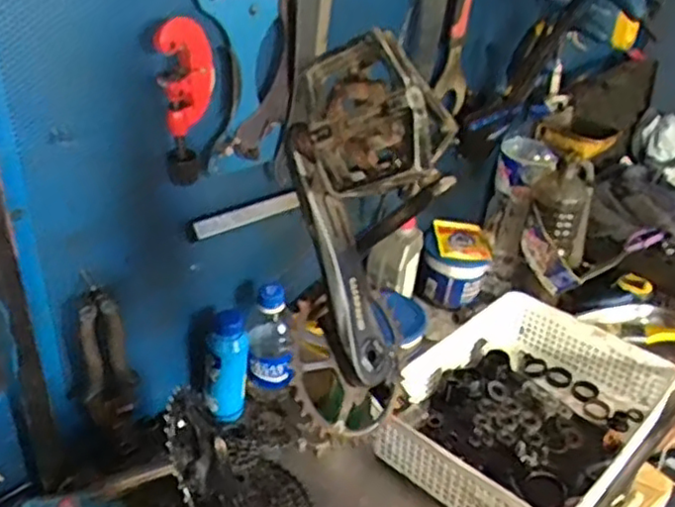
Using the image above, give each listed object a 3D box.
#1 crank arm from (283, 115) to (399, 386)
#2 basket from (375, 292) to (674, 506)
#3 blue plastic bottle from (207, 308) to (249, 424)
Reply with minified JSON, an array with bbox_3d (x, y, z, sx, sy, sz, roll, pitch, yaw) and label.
[{"bbox_3d":[0.002,0.008,0.529,0.021,0.214,0.044,-6,20,40],"label":"crank arm"},{"bbox_3d":[0.234,0.193,0.843,0.256,0.079,0.343,26,38,31],"label":"basket"},{"bbox_3d":[-0.129,0.135,0.811,0.051,0.138,0.041,-1,32,-9],"label":"blue plastic bottle"}]

